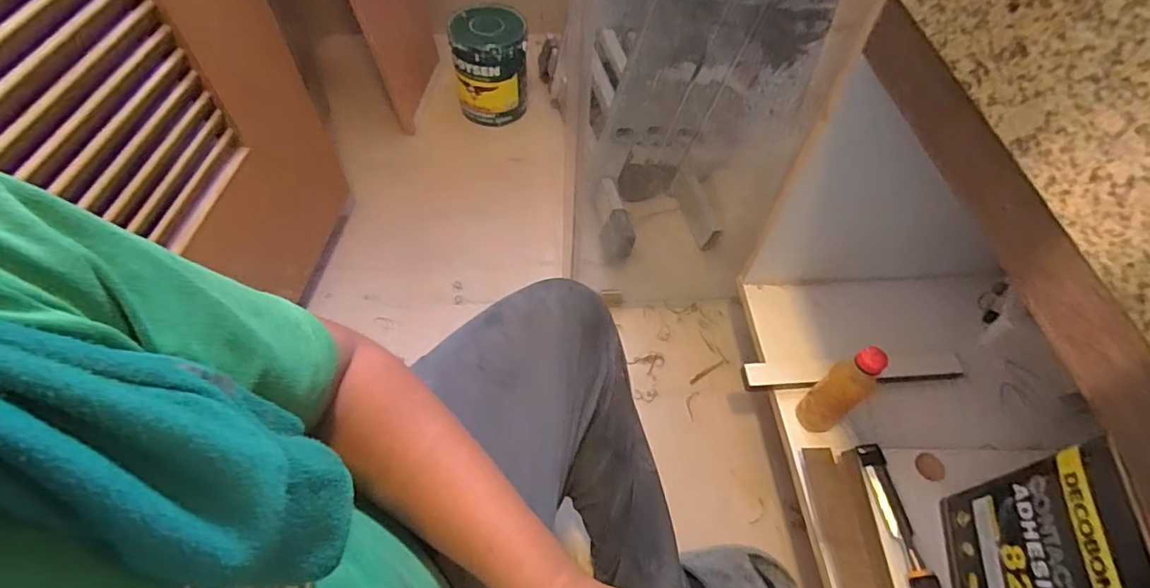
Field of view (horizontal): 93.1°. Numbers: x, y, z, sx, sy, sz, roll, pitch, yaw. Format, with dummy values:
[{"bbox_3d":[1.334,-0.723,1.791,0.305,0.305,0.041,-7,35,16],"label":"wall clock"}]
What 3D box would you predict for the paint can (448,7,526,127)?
[{"bbox_3d":[-0.198,-0.533,1.288,0.168,0.219,0.168,1,57,-1],"label":"paint can"}]

